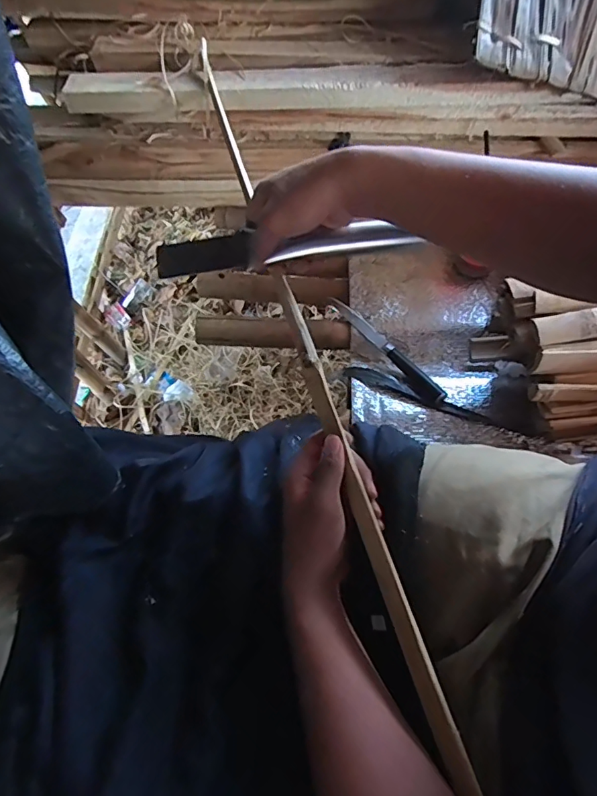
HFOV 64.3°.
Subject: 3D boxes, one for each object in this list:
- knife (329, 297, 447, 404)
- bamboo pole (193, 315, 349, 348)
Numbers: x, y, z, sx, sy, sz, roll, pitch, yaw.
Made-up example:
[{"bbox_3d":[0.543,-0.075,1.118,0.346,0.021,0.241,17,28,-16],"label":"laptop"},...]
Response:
[{"bbox_3d":[0.126,-0.075,0.681,0.023,0.014,0.218,-34,69,-16],"label":"knife"},{"bbox_3d":[-0.038,-0.100,0.721,0.229,0.034,0.041,2,64,0],"label":"bamboo pole"}]

